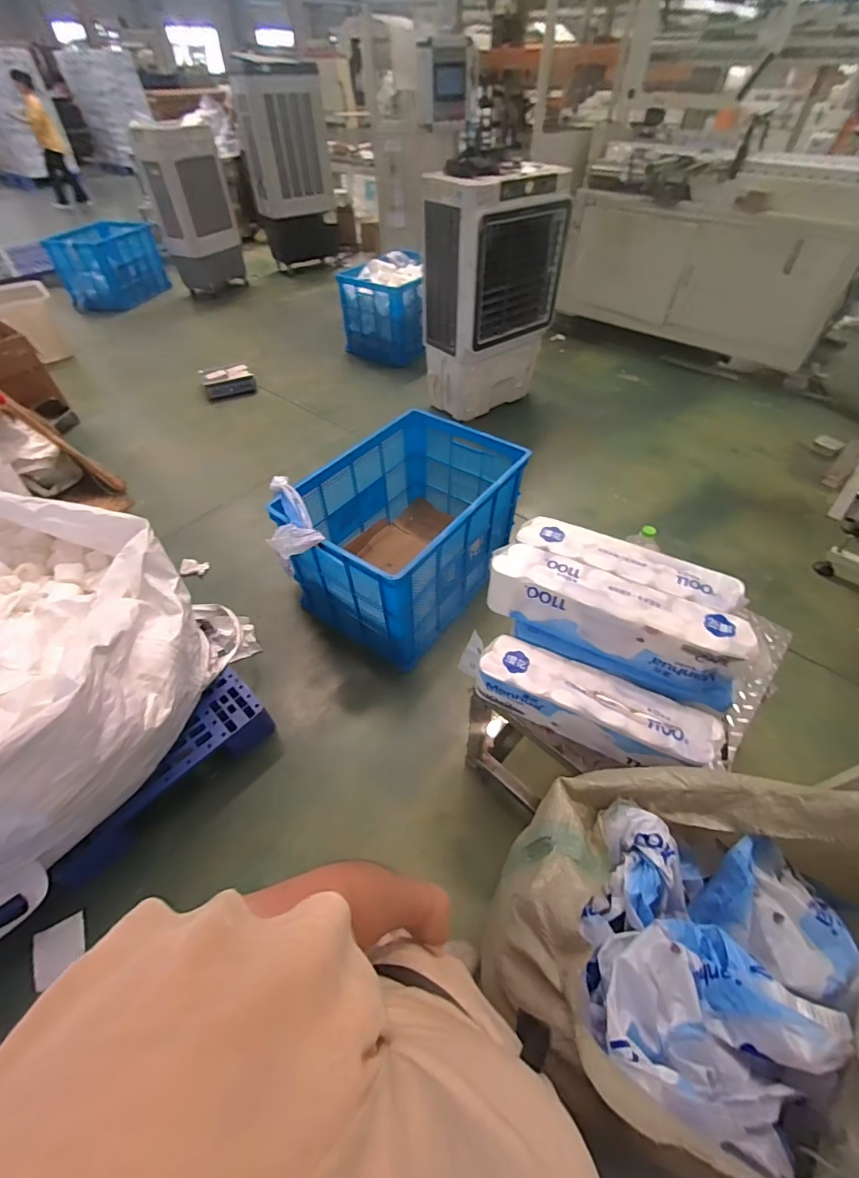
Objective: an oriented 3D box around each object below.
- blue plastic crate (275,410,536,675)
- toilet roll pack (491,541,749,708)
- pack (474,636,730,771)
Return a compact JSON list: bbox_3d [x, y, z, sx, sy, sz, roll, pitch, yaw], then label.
[{"bbox_3d":[-0.077,-0.214,1.704,0.569,0.490,0.768,27,55,22],"label":"blue plastic crate"},{"bbox_3d":[0.367,0.063,0.925,0.504,0.142,0.133,21,53,18],"label":"toilet roll pack"},{"bbox_3d":[0.321,0.239,0.924,0.454,0.118,0.131,21,53,17],"label":"pack"}]

